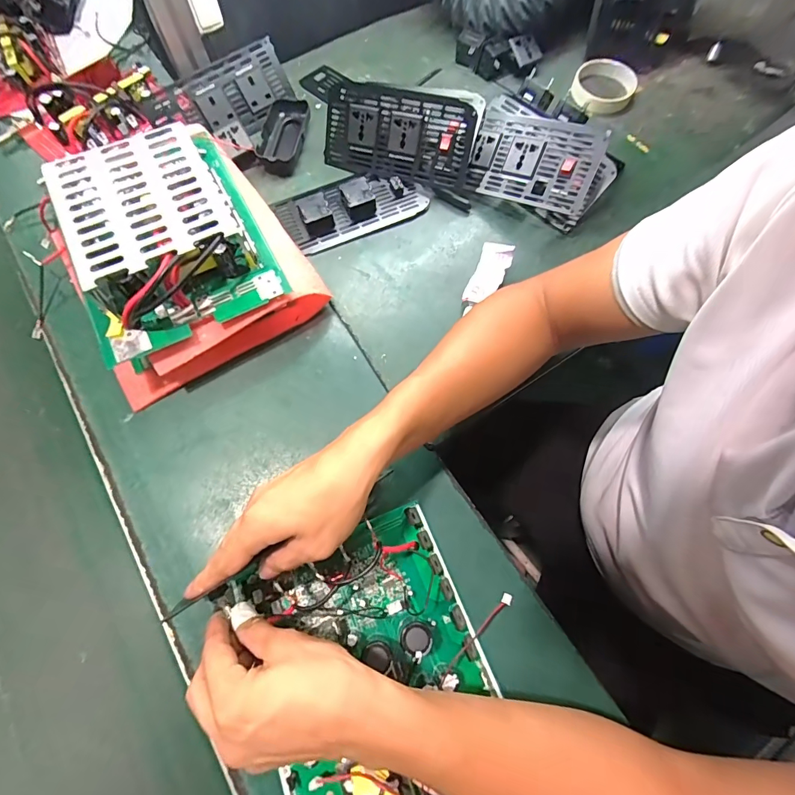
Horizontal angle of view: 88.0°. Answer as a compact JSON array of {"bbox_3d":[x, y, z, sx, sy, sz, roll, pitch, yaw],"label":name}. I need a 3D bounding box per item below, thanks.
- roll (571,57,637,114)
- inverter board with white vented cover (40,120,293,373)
[{"bbox_3d":[0.298,-0.451,0.593,0.084,0.023,0.098,23,72,6],"label":"roll"},{"bbox_3d":[-0.240,-0.176,0.409,0.183,0.060,0.233,-26,69,-12],"label":"inverter board with white vented cover"}]

